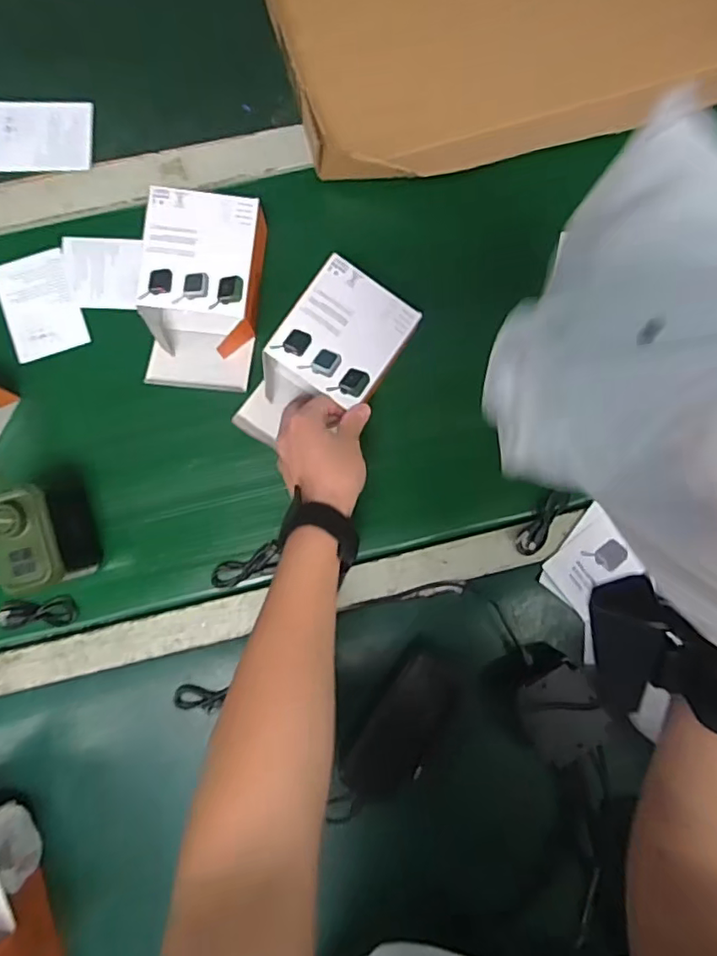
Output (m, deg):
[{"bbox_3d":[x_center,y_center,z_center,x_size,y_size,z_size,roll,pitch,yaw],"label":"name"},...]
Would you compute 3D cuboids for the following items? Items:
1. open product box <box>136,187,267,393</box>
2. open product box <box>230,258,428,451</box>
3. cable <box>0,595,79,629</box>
[{"bbox_3d":[-0.147,-0.172,0.533,0.104,0.067,0.169,10,87,1],"label":"open product box"},{"bbox_3d":[-0.029,-0.104,0.527,0.101,0.051,0.167,35,88,-3],"label":"open product box"},{"bbox_3d":[-0.305,0.128,0.538,0.070,0.009,0.028,-1,90,-3],"label":"cable"}]

